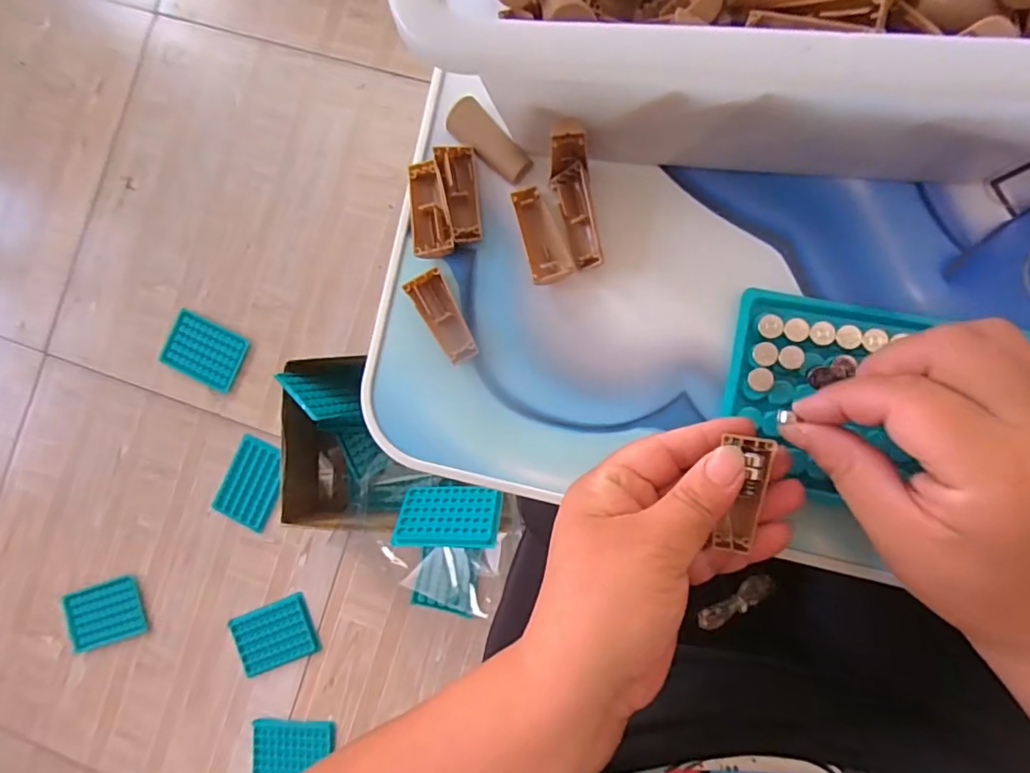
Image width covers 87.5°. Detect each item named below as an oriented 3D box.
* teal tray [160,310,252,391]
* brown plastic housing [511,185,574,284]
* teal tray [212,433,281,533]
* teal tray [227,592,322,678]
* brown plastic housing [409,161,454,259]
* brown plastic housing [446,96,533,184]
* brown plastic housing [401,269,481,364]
[{"bbox_3d":[-0.506,-0.058,0.878,0.132,0.017,0.095,25,91,7],"label":"teal tray"},{"bbox_3d":[0.014,-0.077,0.276,0.021,0.010,0.049,-14,86,6],"label":"brown plastic housing"},{"bbox_3d":[-0.409,0.150,0.834,0.088,0.018,0.130,20,90,7],"label":"teal tray"},{"bbox_3d":[-0.362,0.377,0.812,0.121,0.015,0.093,-22,85,6],"label":"teal tray"},{"bbox_3d":[-0.044,-0.093,0.282,0.021,0.010,0.052,-7,87,7],"label":"brown plastic housing"},{"bbox_3d":[-0.014,-0.127,0.278,0.018,0.010,0.050,-44,83,3],"label":"brown plastic housing"},{"bbox_3d":[-0.037,-0.035,0.277,0.019,0.008,0.048,-27,85,5],"label":"brown plastic housing"}]

